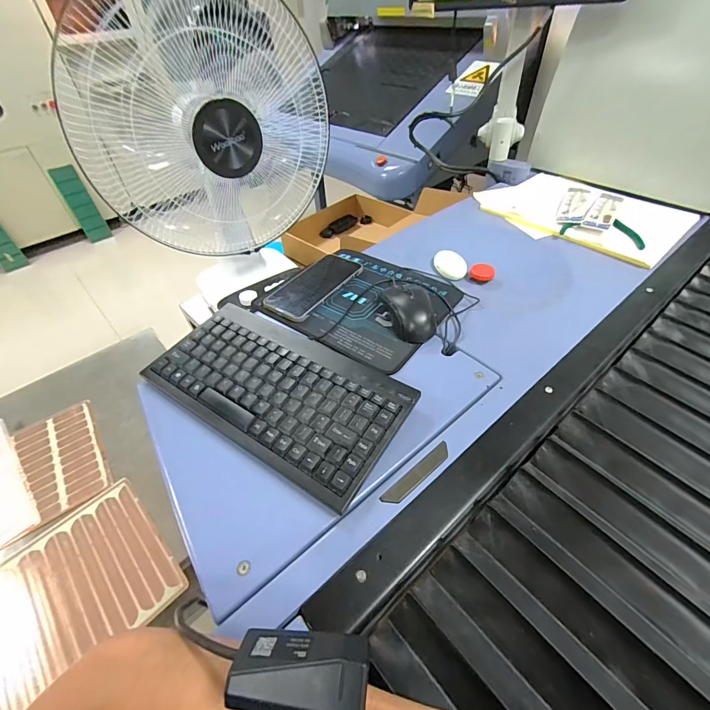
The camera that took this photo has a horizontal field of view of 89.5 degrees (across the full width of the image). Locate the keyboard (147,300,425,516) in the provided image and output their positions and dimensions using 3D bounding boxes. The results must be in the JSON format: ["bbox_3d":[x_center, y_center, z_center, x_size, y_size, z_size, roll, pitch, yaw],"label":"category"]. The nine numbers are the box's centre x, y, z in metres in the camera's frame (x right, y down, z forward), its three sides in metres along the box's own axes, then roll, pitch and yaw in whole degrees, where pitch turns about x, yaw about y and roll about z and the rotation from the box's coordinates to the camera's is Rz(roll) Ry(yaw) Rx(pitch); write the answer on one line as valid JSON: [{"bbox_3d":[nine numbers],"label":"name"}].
[{"bbox_3d":[-0.091,0.035,0.401,0.290,0.025,0.151,23,52,23],"label":"keyboard"}]

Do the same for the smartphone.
[{"bbox_3d":[-0.066,-0.108,0.549,0.083,0.007,0.160,27,54,25],"label":"smartphone"}]

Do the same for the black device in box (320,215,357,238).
[{"bbox_3d":[-0.059,-0.452,1.265,0.160,0.040,0.027,-33,54,-24],"label":"black device in box"}]

